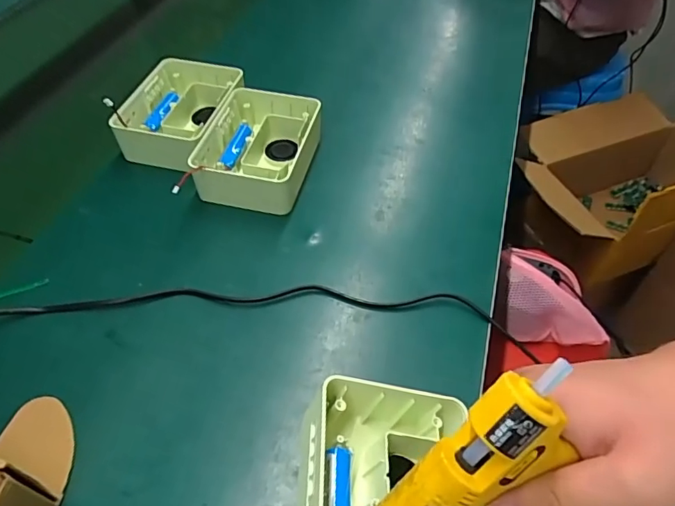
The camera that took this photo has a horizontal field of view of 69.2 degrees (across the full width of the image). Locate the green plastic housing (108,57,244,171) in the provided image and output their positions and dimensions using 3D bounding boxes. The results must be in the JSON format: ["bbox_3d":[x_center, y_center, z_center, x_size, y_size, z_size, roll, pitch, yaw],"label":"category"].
[{"bbox_3d":[-0.181,-0.164,0.566,0.111,0.045,0.143,10,51,8],"label":"green plastic housing"}]

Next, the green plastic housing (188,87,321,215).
[{"bbox_3d":[-0.081,-0.111,0.533,0.115,0.051,0.149,10,51,8],"label":"green plastic housing"}]

